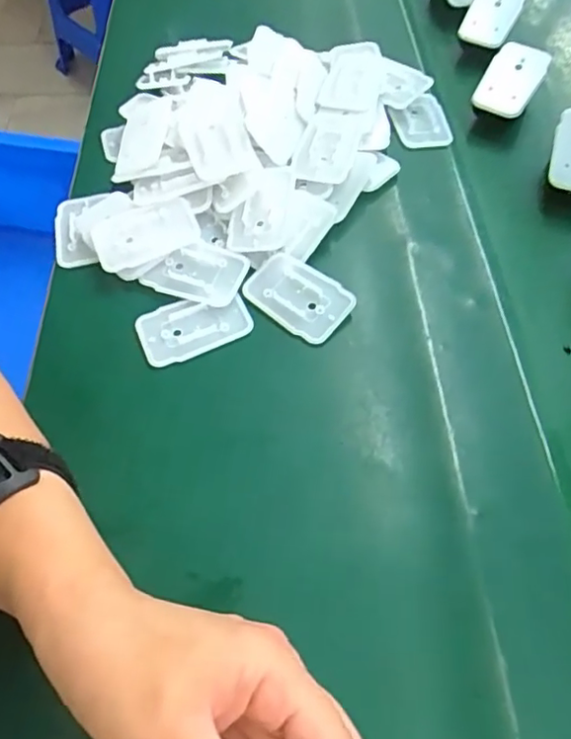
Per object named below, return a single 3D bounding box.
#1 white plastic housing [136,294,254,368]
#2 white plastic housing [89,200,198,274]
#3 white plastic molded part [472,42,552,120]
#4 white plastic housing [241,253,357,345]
[{"bbox_3d":[-0.058,-0.028,0.376,0.070,0.006,0.041,-21,59,-13],"label":"white plastic housing"},{"bbox_3d":[-0.096,-0.093,0.403,0.068,0.008,0.043,-22,73,-6],"label":"white plastic housing"},{"bbox_3d":[0.179,-0.231,0.469,0.042,0.013,0.056,29,95,7],"label":"white plastic molded part"},{"bbox_3d":[0.008,-0.048,0.380,0.068,0.010,0.041,36,64,22],"label":"white plastic housing"}]

